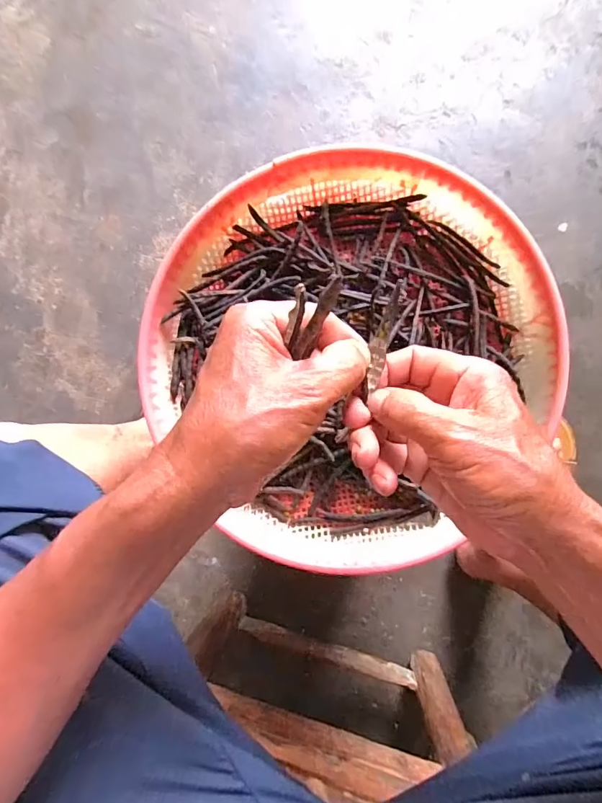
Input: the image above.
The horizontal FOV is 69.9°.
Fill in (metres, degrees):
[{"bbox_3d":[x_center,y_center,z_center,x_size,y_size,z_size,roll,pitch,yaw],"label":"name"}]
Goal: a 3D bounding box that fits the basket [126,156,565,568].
[{"bbox_3d":[0.037,-0.027,0.378,0.340,0.053,0.353,0,91,4],"label":"basket"}]

